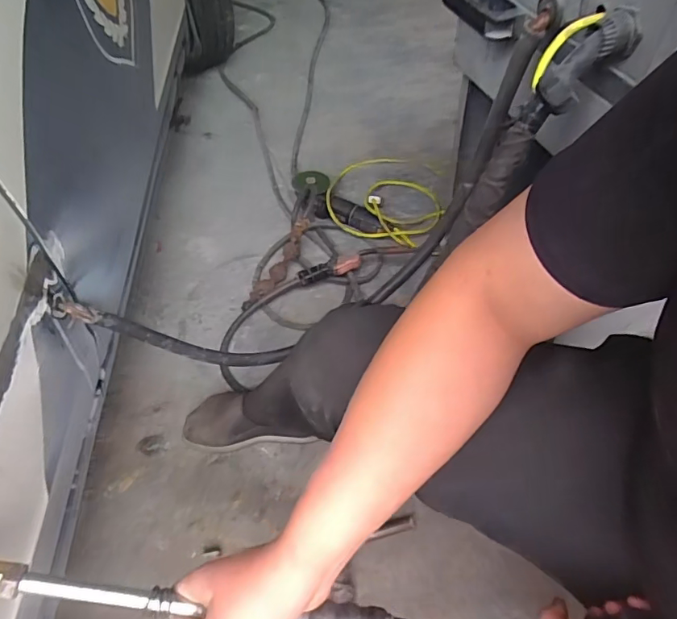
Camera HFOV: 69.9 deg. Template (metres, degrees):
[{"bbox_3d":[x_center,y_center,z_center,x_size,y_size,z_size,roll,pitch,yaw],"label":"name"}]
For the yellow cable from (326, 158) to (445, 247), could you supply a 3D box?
[{"bbox_3d":[0.125,-0.325,1.319,0.285,0.068,0.383,5,53,8],"label":"yellow cable"}]

